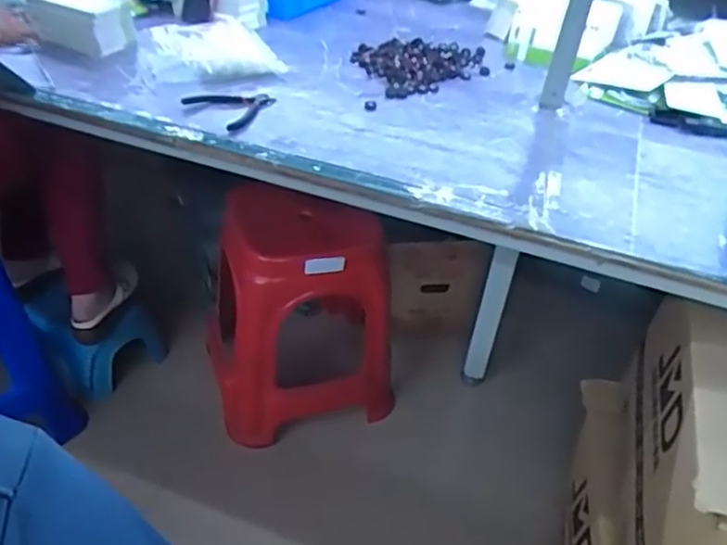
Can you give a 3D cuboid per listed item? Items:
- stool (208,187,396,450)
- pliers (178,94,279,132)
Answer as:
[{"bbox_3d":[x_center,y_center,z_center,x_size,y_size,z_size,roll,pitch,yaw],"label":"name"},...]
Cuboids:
[{"bbox_3d":[-0.146,0.075,1.409,0.368,0.490,0.314,-9,41,-18],"label":"stool"},{"bbox_3d":[-0.210,-0.277,1.070,0.128,0.011,0.131,33,46,29],"label":"pliers"}]

